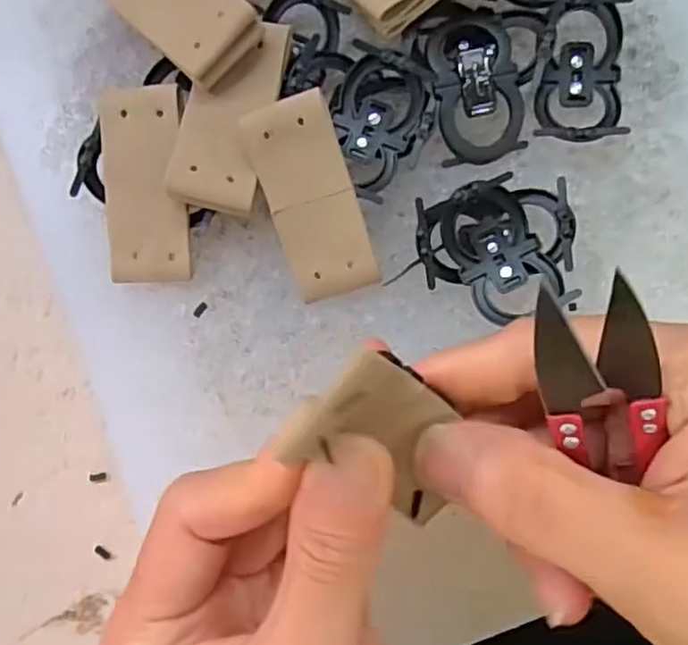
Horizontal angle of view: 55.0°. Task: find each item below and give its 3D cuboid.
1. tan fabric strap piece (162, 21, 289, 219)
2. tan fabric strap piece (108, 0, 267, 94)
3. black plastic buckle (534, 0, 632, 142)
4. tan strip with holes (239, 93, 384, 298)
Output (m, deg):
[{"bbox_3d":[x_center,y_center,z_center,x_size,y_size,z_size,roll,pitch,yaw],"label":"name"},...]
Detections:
[{"bbox_3d":[-0.036,-0.065,0.207,0.026,0.007,0.062,13,78,-3],"label":"tan fabric strap piece"},{"bbox_3d":[-0.054,-0.102,0.212,0.028,0.010,0.064,-43,71,0],"label":"tan fabric strap piece"},{"bbox_3d":[0.076,-0.081,0.213,0.029,0.013,0.047,-1,87,4],"label":"black plastic buckle"},{"bbox_3d":[-0.009,-0.038,0.205,0.027,0.005,0.061,-19,106,3],"label":"tan strip with holes"}]

